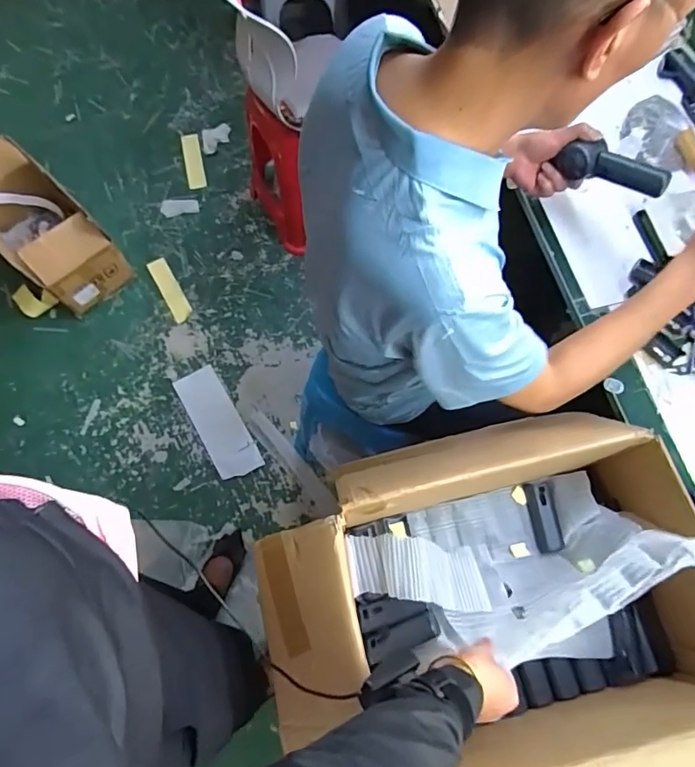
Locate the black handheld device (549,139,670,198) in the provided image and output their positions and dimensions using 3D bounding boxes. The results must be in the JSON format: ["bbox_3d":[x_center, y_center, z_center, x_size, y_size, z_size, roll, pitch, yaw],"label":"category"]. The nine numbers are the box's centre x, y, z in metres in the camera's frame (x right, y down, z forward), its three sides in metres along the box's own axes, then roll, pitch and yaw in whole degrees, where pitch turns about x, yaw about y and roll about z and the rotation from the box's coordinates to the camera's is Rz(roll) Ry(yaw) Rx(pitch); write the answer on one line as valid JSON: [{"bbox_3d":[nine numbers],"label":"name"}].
[{"bbox_3d":[0.393,-0.323,0.741,0.161,0.046,0.034,32,70,26],"label":"black handheld device"}]

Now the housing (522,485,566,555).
[{"bbox_3d":[0.299,0.204,0.753,0.038,0.015,0.100,-8,66,-1],"label":"housing"}]

